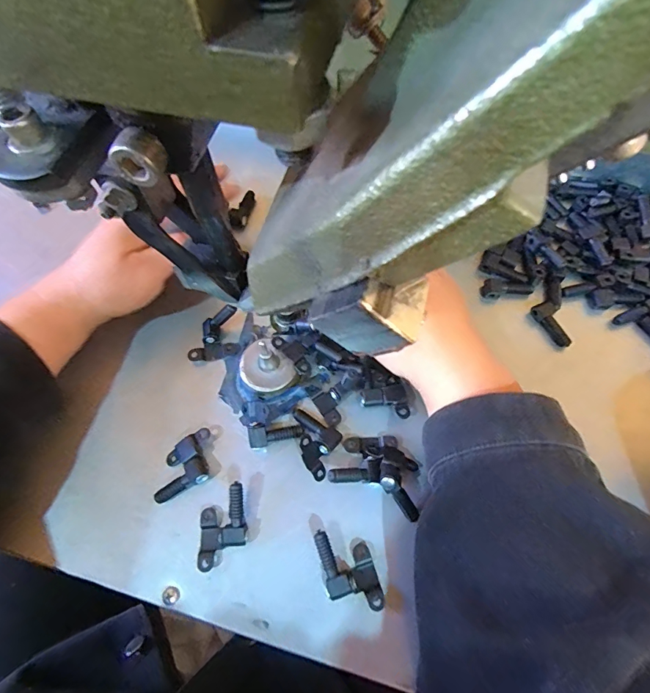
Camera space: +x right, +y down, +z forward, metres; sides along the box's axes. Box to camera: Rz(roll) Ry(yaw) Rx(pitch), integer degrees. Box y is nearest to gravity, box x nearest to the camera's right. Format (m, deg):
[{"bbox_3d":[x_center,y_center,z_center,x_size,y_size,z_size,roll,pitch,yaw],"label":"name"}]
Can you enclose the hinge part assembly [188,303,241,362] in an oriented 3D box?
[{"bbox_3d":[-0.081,-0.008,0.300,0.040,0.027,0.026,-14,66,-5],"label":"hinge part assembly"}]

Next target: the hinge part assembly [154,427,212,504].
[{"bbox_3d":[-0.092,0.077,0.271,0.043,0.010,0.032,-22,67,-9],"label":"hinge part assembly"}]

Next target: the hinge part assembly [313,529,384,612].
[{"bbox_3d":[0.014,0.129,0.241,0.031,0.010,0.045,-12,66,-4],"label":"hinge part assembly"}]

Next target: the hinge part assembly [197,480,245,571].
[{"bbox_3d":[-0.063,0.109,0.252,0.029,0.016,0.045,-6,66,-1],"label":"hinge part assembly"}]

